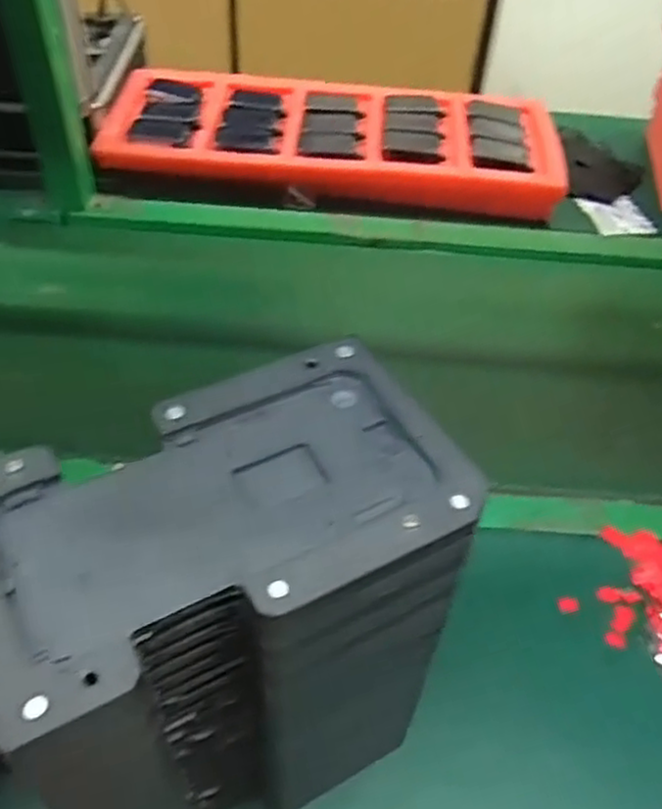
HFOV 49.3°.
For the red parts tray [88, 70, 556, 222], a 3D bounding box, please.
[{"bbox_3d":[0.005,-0.337,0.910,0.550,0.045,0.228,4,48,-1],"label":"red parts tray"}]

